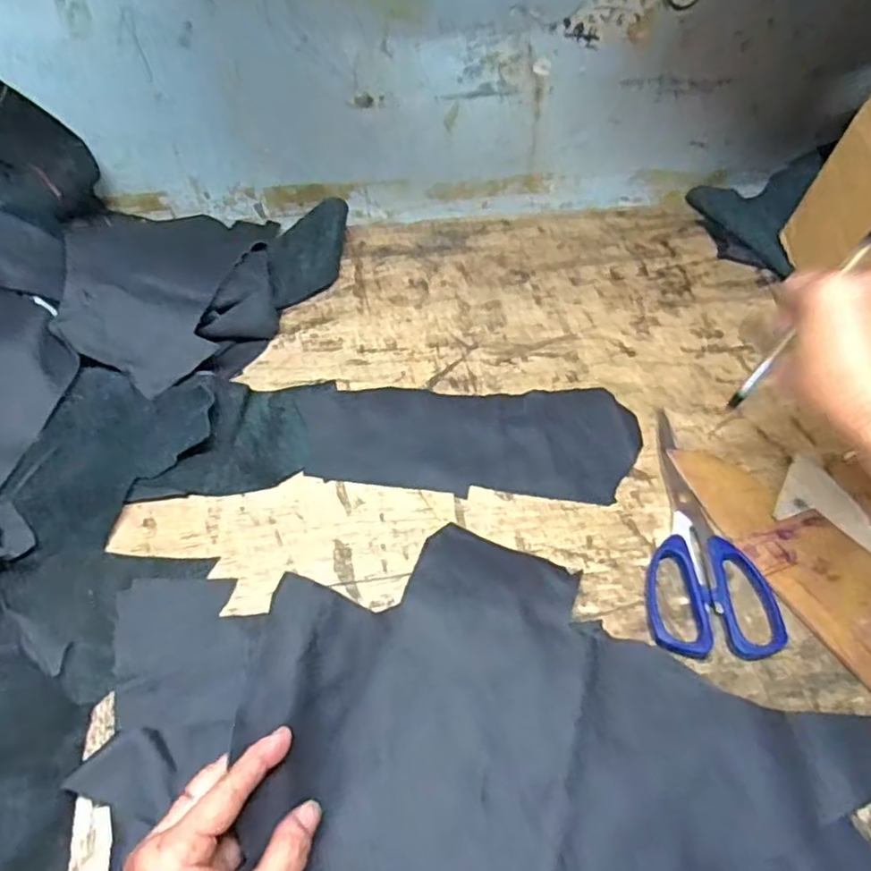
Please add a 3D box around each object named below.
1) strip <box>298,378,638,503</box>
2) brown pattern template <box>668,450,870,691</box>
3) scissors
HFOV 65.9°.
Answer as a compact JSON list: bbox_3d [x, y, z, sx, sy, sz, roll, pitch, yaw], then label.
[{"bbox_3d":[0.026,0.001,0.489,0.243,0.004,0.094,1,54,-3],"label":"strip"},{"bbox_3d":[0.250,0.083,0.449,0.073,0.007,0.207,-28,60,-19],"label":"brown pattern template"},{"bbox_3d":[0.178,0.061,0.460,0.081,0.009,0.181,3,53,-1],"label":"scissors"}]

